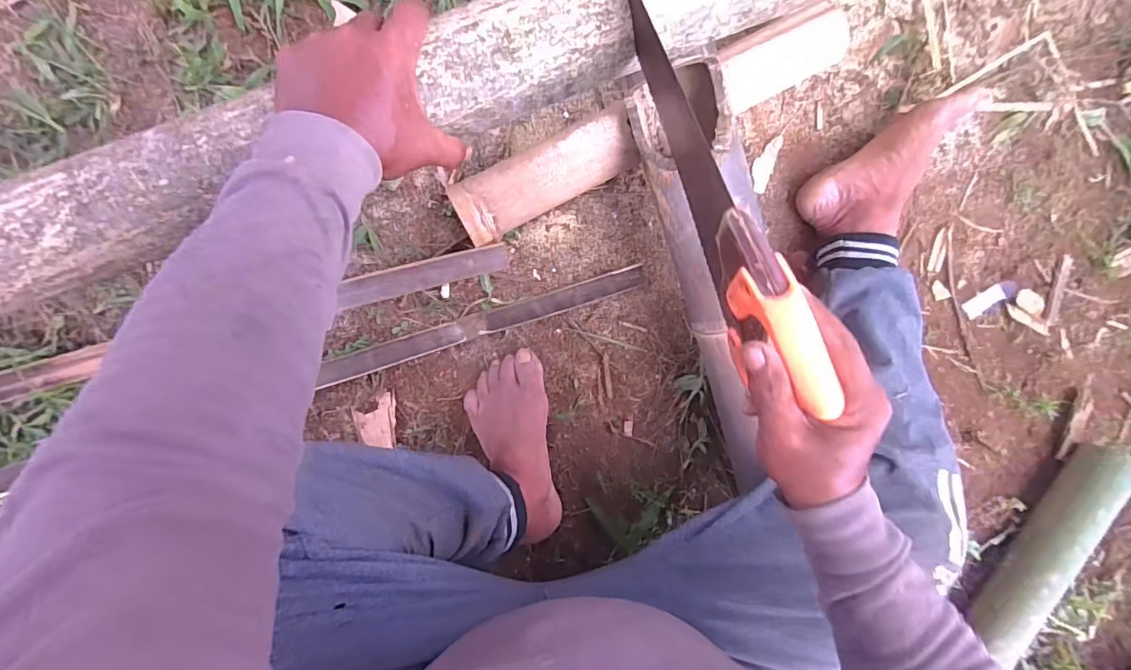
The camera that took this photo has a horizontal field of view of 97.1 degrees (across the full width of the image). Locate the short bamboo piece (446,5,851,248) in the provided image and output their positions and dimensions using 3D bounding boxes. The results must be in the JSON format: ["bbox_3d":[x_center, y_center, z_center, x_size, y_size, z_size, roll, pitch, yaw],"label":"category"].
[{"bbox_3d":[0.102,-0.244,0.569,0.496,0.077,0.074,-28,96,-4],"label":"short bamboo piece"}]

